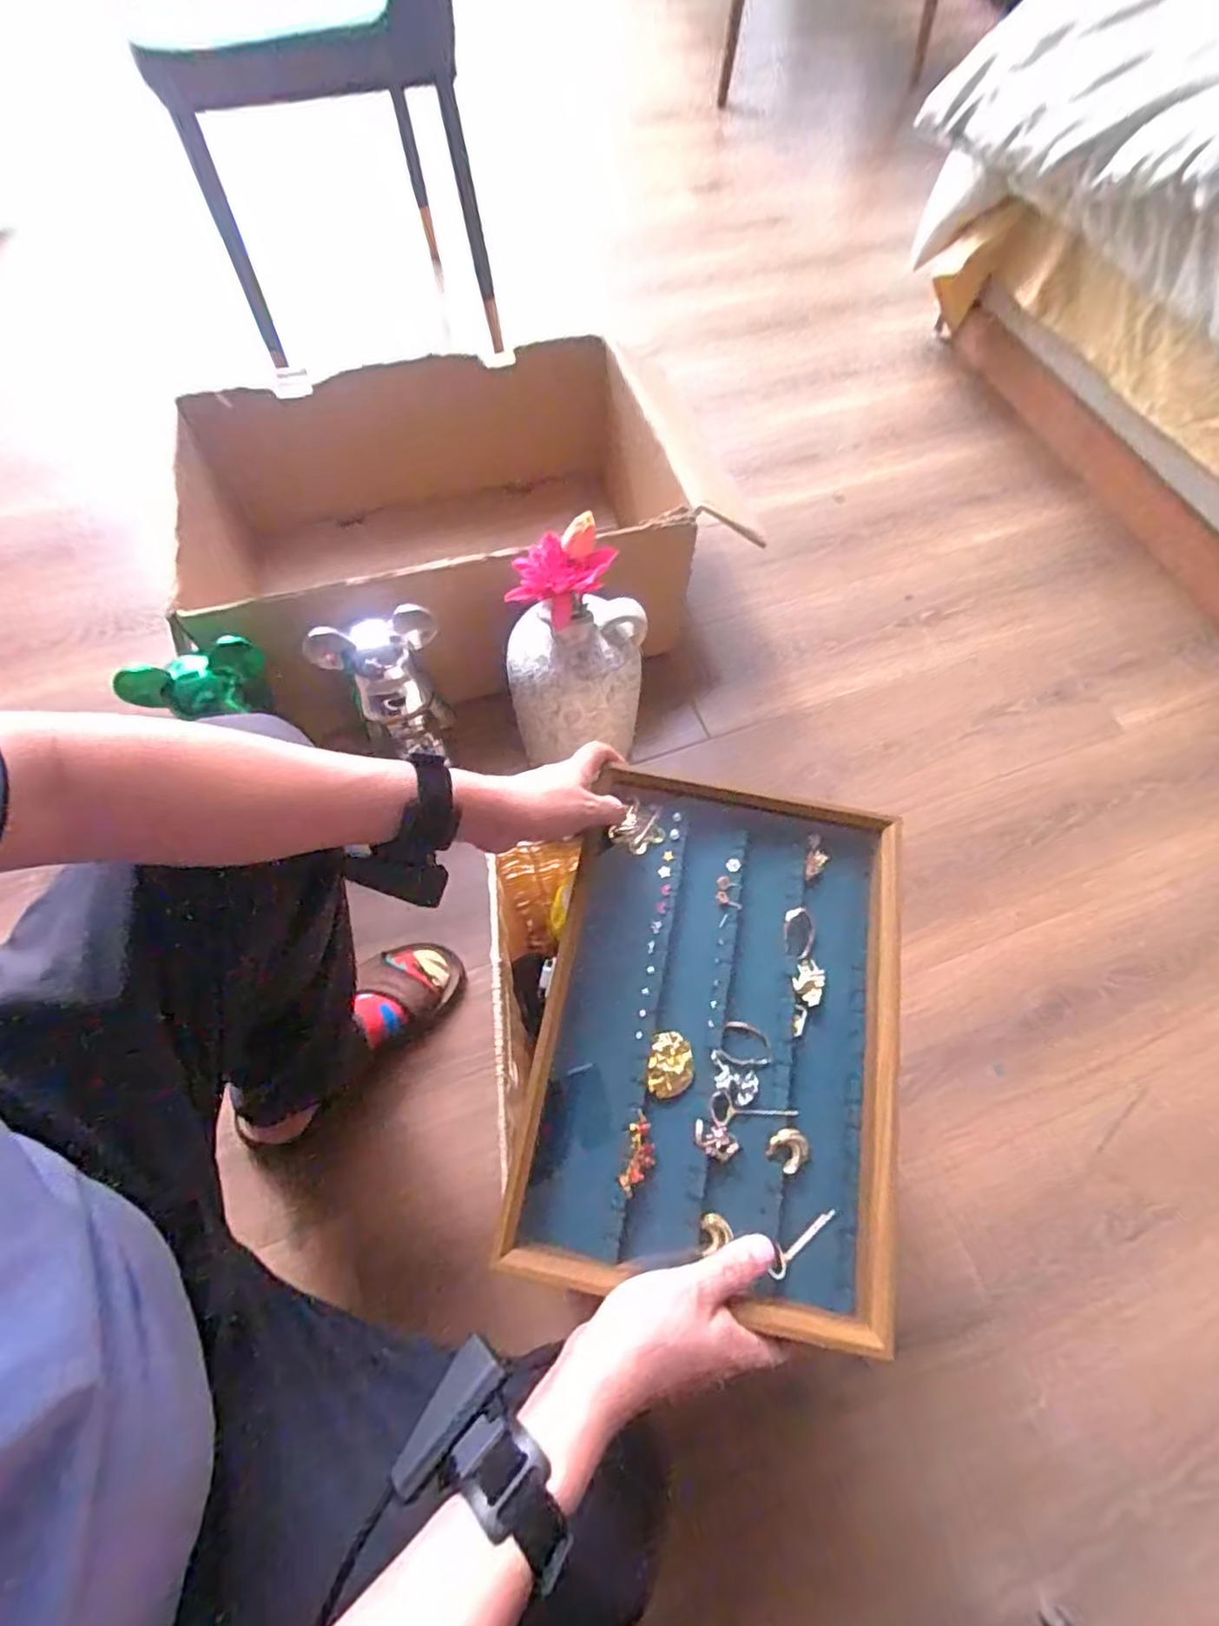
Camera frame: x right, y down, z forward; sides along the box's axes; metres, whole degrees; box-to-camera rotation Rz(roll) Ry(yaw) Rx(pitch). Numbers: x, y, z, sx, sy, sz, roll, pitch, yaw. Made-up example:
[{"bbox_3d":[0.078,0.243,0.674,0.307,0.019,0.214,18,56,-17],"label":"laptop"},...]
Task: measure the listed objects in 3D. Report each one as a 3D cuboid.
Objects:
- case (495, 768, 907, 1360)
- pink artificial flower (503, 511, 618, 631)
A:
[{"bbox_3d":[0.084,0.147,0.468,0.249,0.032,0.350,11,66,3],"label":"case"},{"bbox_3d":[-0.050,-0.247,0.663,0.095,0.078,0.096,17,65,5],"label":"pink artificial flower"}]

